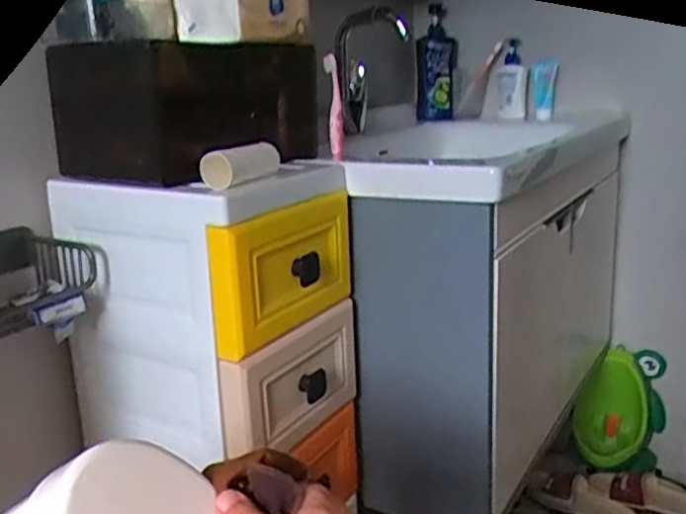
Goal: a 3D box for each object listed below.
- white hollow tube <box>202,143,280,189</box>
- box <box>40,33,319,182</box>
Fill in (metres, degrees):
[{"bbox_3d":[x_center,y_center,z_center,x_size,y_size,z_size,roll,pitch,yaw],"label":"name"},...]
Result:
[{"bbox_3d":[-0.114,-0.104,0.760,0.037,0.037,0.113,4,16,25],"label":"white hollow tube"},{"bbox_3d":[-0.196,-0.185,0.854,0.224,0.140,0.274,4,16,24],"label":"box"}]

